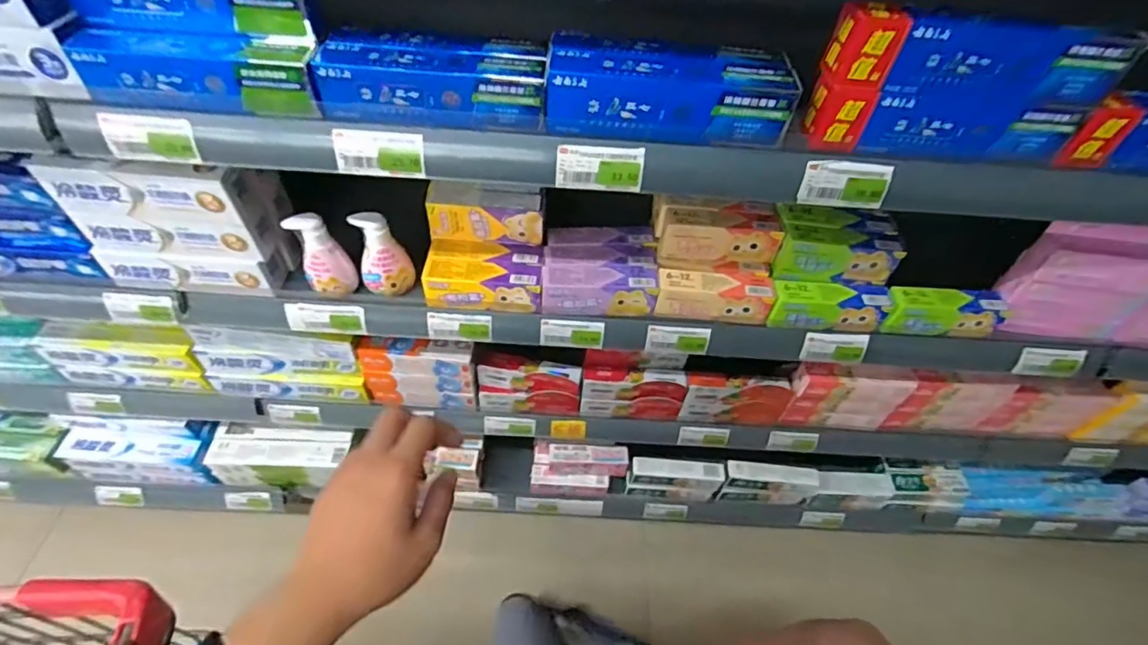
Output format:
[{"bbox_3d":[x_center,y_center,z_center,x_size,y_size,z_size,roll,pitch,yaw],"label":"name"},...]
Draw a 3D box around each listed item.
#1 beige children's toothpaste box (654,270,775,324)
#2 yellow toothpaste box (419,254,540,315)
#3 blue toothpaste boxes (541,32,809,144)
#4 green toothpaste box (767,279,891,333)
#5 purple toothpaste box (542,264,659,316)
[{"bbox_3d":[0.175,-0.034,0.680,0.140,0.054,0.040,4,50,-2],"label":"beige children's toothpaste box"},{"bbox_3d":[-0.111,-0.047,0.666,0.140,0.048,0.045,3,50,-2],"label":"yellow toothpaste box"},{"bbox_3d":[0.085,-0.212,0.491,0.213,0.058,0.075,4,50,-1],"label":"blue toothpaste boxes"},{"bbox_3d":[0.320,-0.022,0.680,0.141,0.055,0.043,4,50,-1],"label":"green toothpaste box"},{"bbox_3d":[0.032,-0.040,0.673,0.141,0.049,0.043,0,50,-5],"label":"purple toothpaste box"}]

